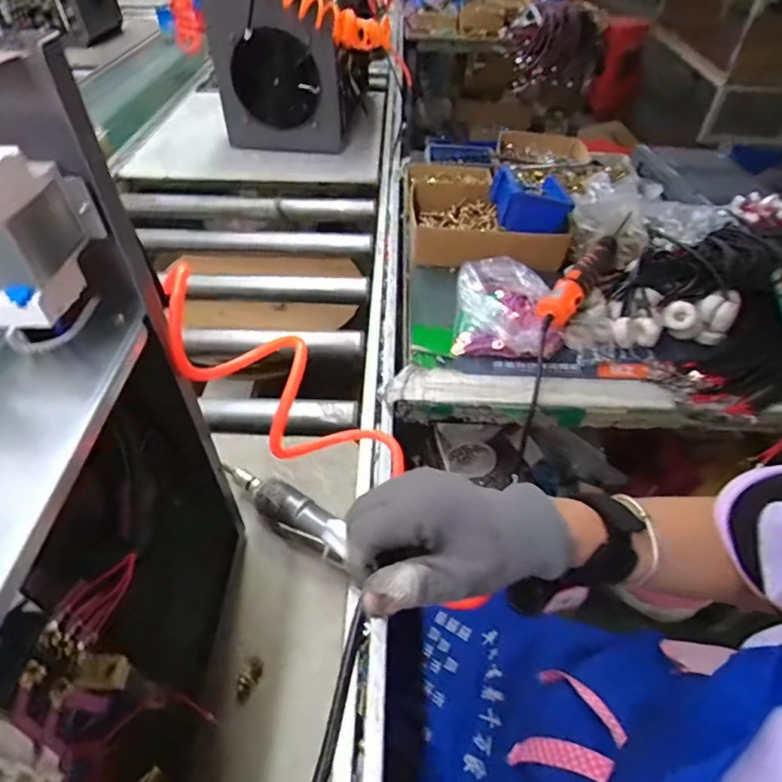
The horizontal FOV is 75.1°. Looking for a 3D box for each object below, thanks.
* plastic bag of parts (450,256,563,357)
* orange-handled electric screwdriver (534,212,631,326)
[{"bbox_3d":[0.167,-0.126,0.741,0.145,0.051,0.174,3,45,3],"label":"plastic bag of parts"},{"bbox_3d":[0.289,-0.178,0.766,0.054,0.042,0.265,26,51,23],"label":"orange-handled electric screwdriver"}]

